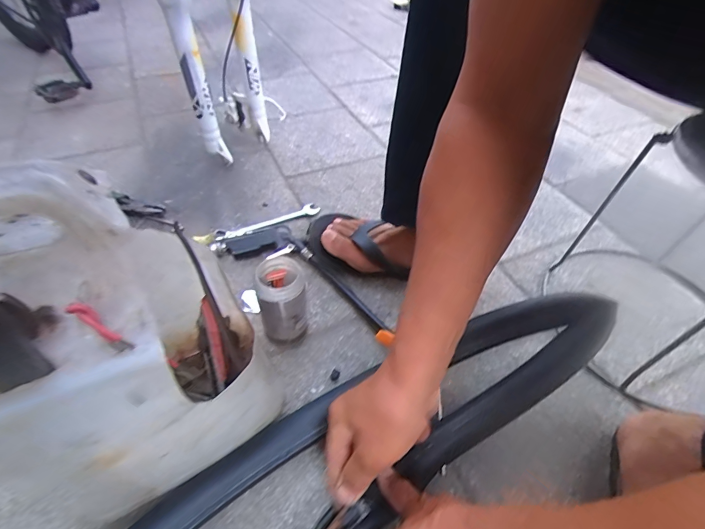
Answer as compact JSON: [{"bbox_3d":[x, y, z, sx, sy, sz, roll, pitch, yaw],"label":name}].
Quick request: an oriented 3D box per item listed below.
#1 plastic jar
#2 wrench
[{"bbox_3d":[-0.087,0.052,0.481,0.057,0.124,0.059,1,46,-1],"label":"plastic jar"},{"bbox_3d":[-0.145,-0.075,0.659,0.187,0.011,0.036,-21,52,-20],"label":"wrench"}]

